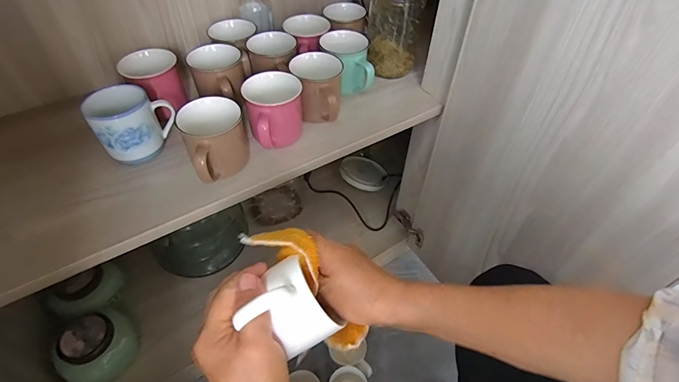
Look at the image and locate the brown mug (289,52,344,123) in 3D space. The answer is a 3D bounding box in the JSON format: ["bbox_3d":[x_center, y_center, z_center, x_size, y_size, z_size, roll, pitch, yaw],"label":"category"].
[{"bbox_3d":[-0.037,-0.160,0.585,0.079,0.087,0.091,4,48,3],"label":"brown mug"}]

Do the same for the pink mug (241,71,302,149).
[{"bbox_3d":[-0.096,-0.106,0.542,0.084,0.094,0.105,-6,48,-6],"label":"pink mug"}]

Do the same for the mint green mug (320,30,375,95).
[{"bbox_3d":[0.012,-0.221,0.634,0.087,0.077,0.098,-2,48,-3],"label":"mint green mug"}]

